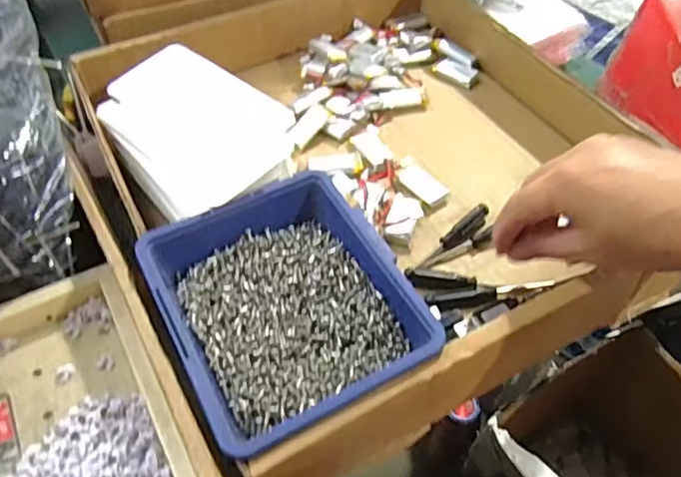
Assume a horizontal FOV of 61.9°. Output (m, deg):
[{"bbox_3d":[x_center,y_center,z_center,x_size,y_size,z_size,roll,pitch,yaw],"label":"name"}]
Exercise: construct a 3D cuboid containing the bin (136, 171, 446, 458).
[{"bbox_3d":[-0.031,0.040,0.319,0.122,0.050,0.134,-25,55,-19],"label":"bin"}]

